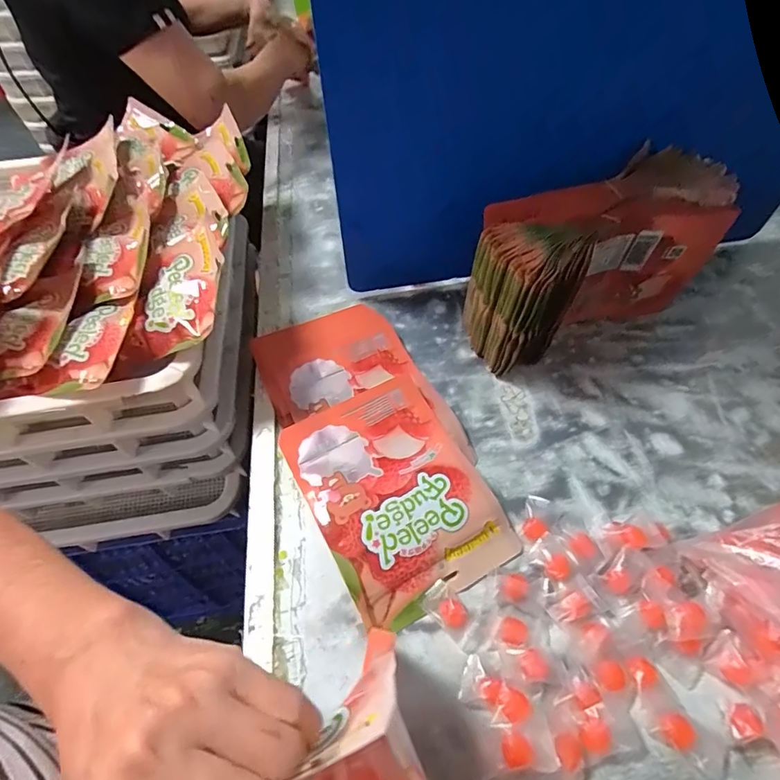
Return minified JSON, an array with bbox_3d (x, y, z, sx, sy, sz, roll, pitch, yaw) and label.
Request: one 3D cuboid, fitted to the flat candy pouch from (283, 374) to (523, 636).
[{"bbox_3d":[0.003,0.097,0.457,0.155,0.031,0.214,-25,56,-15],"label":"flat candy pouch"}]

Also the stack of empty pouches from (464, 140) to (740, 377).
[{"bbox_3d":[0.237,-0.146,0.546,0.295,0.165,0.121,-22,55,-13],"label":"stack of empty pouches"}]

